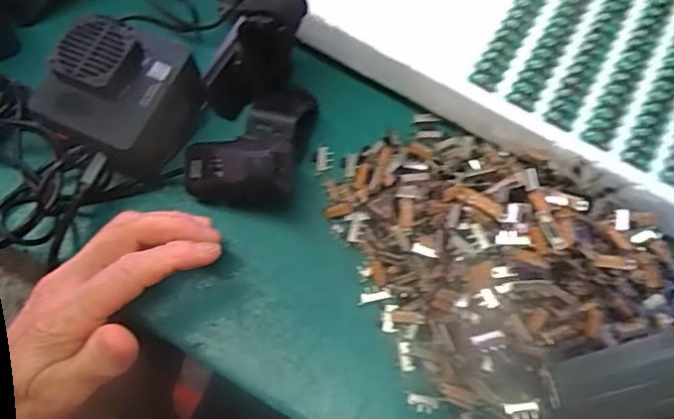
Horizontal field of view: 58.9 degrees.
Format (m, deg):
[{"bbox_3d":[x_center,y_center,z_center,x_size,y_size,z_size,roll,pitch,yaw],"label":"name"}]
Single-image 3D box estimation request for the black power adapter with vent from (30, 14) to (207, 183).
[{"bbox_3d":[-0.131,-0.069,0.363,0.077,0.055,0.077,20,70,6],"label":"black power adapter with vent"}]

